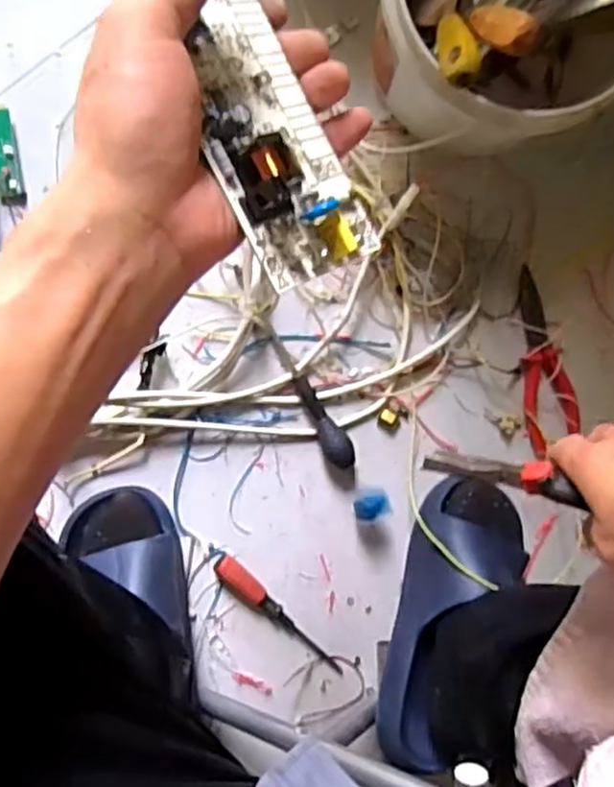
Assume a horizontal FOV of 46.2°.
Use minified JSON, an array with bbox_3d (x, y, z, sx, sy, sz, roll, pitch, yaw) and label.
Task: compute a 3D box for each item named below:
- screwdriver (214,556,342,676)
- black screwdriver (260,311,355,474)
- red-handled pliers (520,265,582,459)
[{"bbox_3d":[-0.025,0.221,0.704,0.166,0.025,0.025,44,87,-6],"label":"screwdriver"},{"bbox_3d":[0.001,-0.003,0.696,0.027,0.022,0.162,-28,95,-5],"label":"black screwdriver"},{"bbox_3d":[0.248,-0.033,0.747,0.055,0.011,0.187,-7,93,-6],"label":"red-handled pliers"}]

